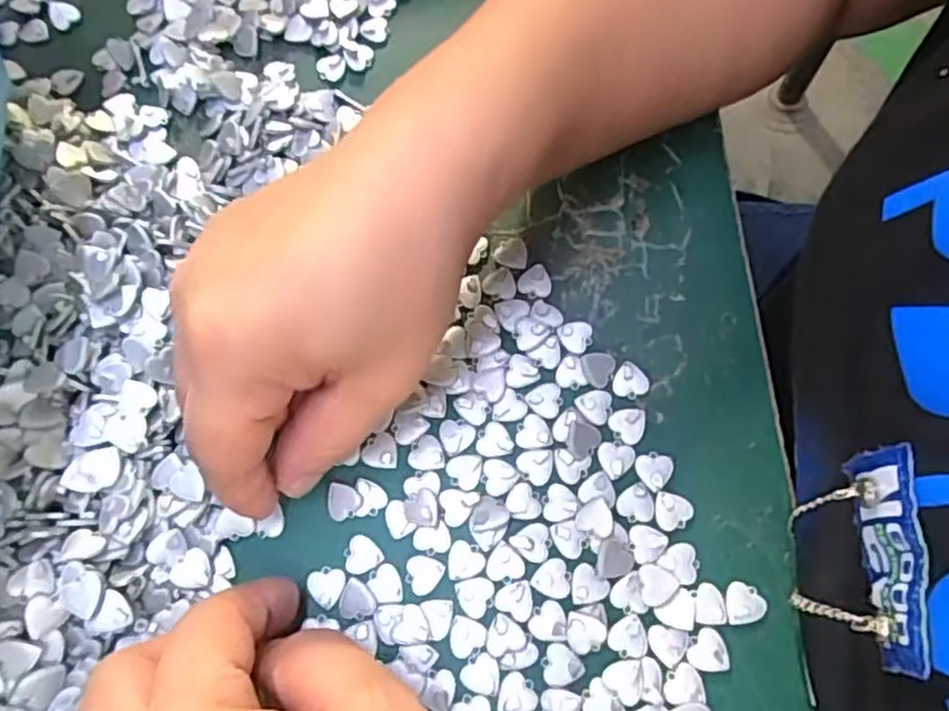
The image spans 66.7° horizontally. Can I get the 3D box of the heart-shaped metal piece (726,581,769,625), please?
[{"bbox_3d":[0.084,0.076,0.222,0.012,0.004,0.012,9,71,5],"label":"heart-shaped metal piece"}]

